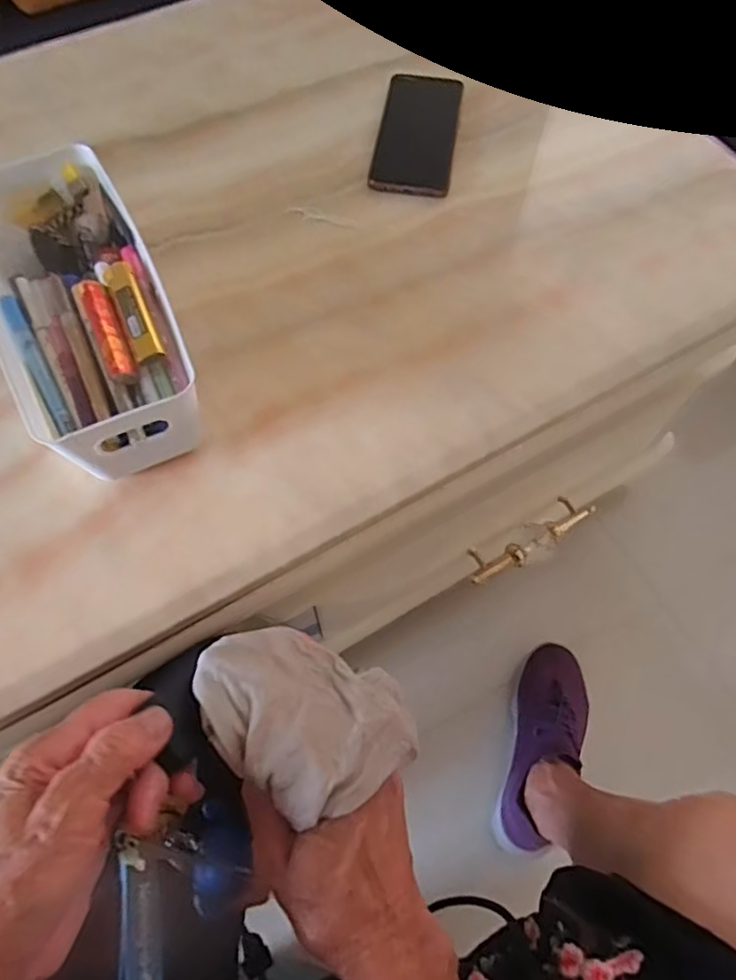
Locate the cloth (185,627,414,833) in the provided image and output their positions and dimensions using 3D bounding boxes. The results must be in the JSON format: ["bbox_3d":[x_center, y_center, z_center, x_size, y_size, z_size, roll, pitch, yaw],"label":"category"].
[{"bbox_3d":[-0.033,0.107,0.299,0.105,0.028,0.071,32,68,15],"label":"cloth"}]

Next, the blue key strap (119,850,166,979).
[{"bbox_3d":[-0.105,0.219,0.284,0.019,0.013,0.092,-8,67,-3],"label":"blue key strap"}]

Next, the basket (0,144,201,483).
[{"bbox_3d":[-0.204,-0.126,0.454,0.108,0.081,0.255,-24,66,-11],"label":"basket"}]

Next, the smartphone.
[{"bbox_3d":[0.049,-0.350,0.604,0.074,0.008,0.165,8,64,5],"label":"smartphone"}]

